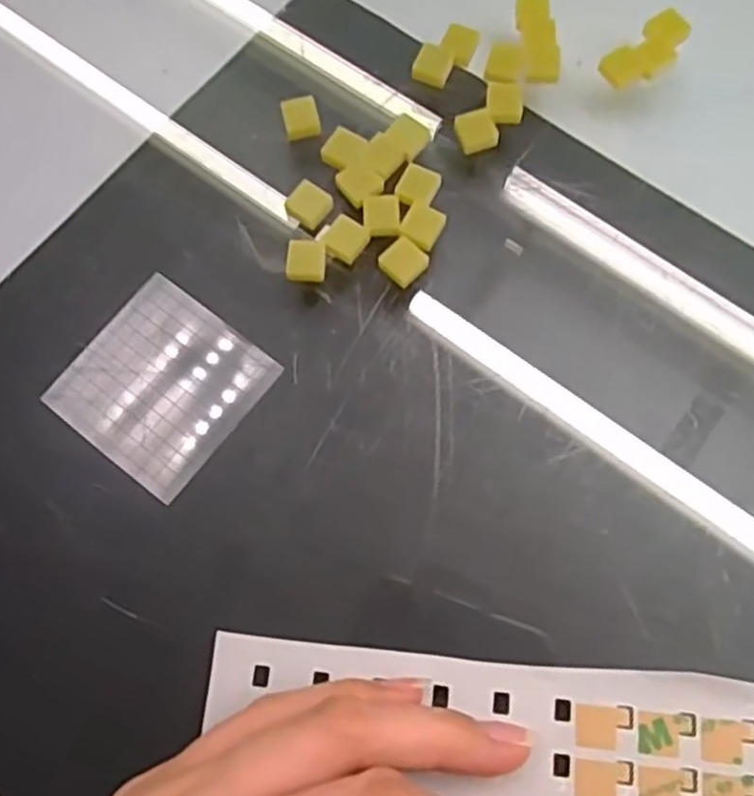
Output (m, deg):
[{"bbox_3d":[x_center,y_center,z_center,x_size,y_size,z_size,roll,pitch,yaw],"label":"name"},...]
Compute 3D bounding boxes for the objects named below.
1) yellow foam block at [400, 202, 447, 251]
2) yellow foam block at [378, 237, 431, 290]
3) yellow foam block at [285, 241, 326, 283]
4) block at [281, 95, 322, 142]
[{"bbox_3d":[0.013,-0.049,0.214,0.011,0.004,0.012,25,75,9],"label":"yellow foam block"},{"bbox_3d":[0.008,-0.038,0.211,0.012,0.004,0.011,-39,76,-10],"label":"yellow foam block"},{"bbox_3d":[-0.020,-0.038,0.212,0.011,0.004,0.011,6,73,3],"label":"yellow foam block"},{"bbox_3d":[-0.023,-0.084,0.227,0.010,0.006,0.012,-13,73,-3],"label":"block"}]

